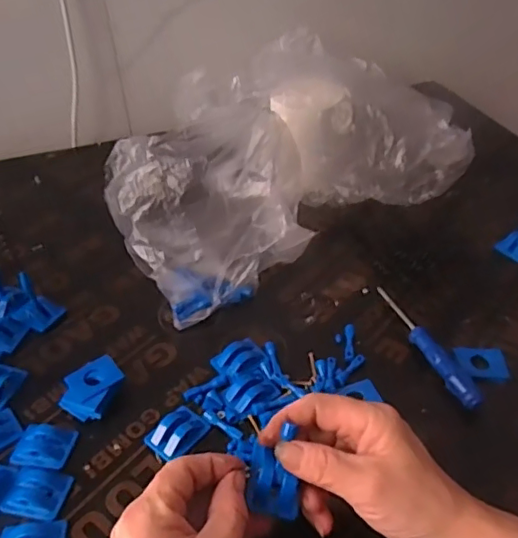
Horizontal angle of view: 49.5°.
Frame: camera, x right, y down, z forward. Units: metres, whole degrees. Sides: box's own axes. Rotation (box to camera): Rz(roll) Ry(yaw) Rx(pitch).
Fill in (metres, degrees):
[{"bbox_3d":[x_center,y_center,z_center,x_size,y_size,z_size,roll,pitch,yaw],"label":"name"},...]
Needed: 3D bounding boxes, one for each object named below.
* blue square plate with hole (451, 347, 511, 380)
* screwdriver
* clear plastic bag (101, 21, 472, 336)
[{"bbox_3d":[0.194,0.081,0.489,0.041,0.004,0.036,-1,41,3],"label":"blue square plate with hole"},{"bbox_3d":[0.148,0.064,0.503,0.019,0.017,0.149,-16,42,-14],"label":"screwdriver"},{"bbox_3d":[0.032,-0.129,0.634,0.415,0.146,0.202,-30,47,-27],"label":"clear plastic bag"}]

